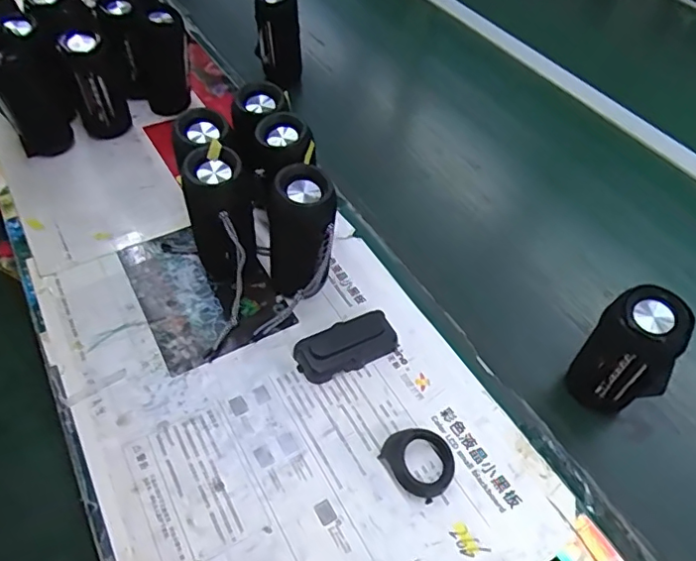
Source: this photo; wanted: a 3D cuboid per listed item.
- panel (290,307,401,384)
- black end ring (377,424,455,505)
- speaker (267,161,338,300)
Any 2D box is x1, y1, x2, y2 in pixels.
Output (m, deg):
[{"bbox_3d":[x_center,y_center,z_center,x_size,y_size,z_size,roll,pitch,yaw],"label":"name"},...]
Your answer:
[{"bbox_3d":[-0.003,0.069,0.589,0.104,0.026,0.052,-20,53,-19],"label":"panel"},{"bbox_3d":[0.067,0.163,0.509,0.055,0.019,0.065,-29,57,-25],"label":"black end ring"},{"bbox_3d":[-0.049,-0.041,0.590,0.059,0.156,0.071,-24,55,-22],"label":"speaker"}]

